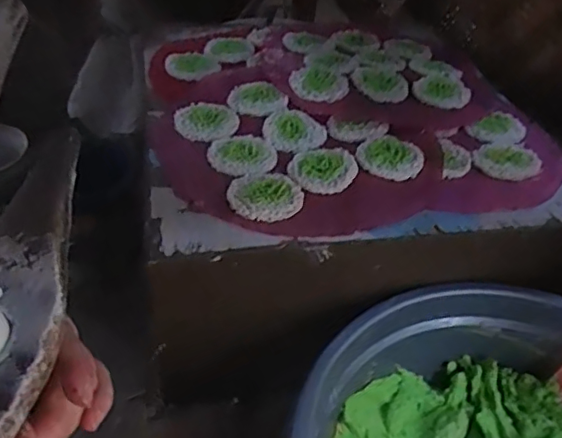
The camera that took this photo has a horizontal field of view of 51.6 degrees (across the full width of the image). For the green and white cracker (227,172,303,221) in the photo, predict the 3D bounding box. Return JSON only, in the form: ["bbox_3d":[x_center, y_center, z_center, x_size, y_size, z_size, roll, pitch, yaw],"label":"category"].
[{"bbox_3d":[-0.017,-0.027,0.625,0.080,0.007,0.075,3,39,-2],"label":"green and white cracker"}]

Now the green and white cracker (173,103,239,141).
[{"bbox_3d":[-0.094,-0.124,0.735,0.078,0.007,0.076,5,46,-5],"label":"green and white cracker"}]

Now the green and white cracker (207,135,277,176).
[{"bbox_3d":[-0.045,-0.076,0.682,0.079,0.005,0.076,3,39,-2],"label":"green and white cracker"}]

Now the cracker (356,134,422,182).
[{"bbox_3d":[0.129,-0.074,0.686,0.074,0.011,0.074,3,45,-3],"label":"cracker"}]

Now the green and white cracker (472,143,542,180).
[{"bbox_3d":[0.277,-0.074,0.708,0.080,0.005,0.065,6,45,0],"label":"green and white cracker"}]

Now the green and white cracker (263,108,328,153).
[{"bbox_3d":[0.013,-0.111,0.732,0.079,0.009,0.076,3,39,-2],"label":"green and white cracker"}]

